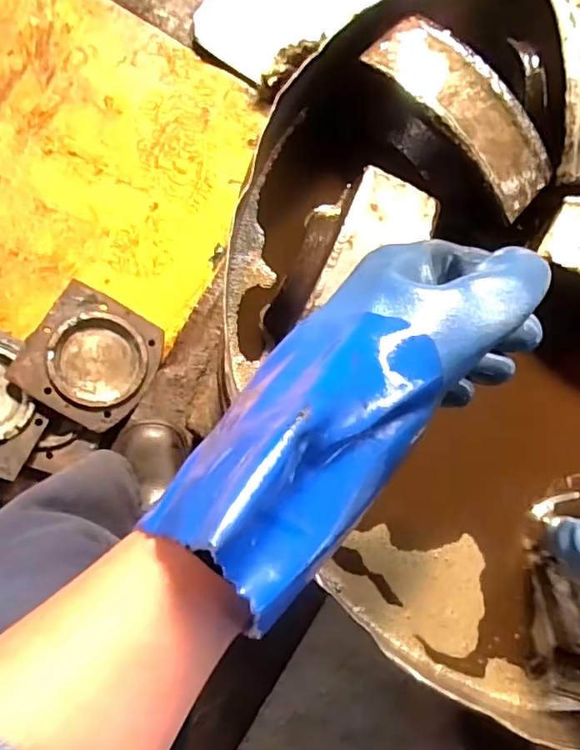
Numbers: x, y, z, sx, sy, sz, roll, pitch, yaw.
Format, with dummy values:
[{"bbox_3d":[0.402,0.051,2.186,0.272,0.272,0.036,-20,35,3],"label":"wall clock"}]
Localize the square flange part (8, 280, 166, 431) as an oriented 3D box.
[{"bbox_3d":[-0.249,-0.022,0.744,0.150,0.015,0.155,30,70,-10],"label":"square flange part"}]

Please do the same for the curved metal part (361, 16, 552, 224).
[{"bbox_3d":[0.129,-0.192,0.422,0.160,0.030,0.058,45,82,-1],"label":"curved metal part"}]

